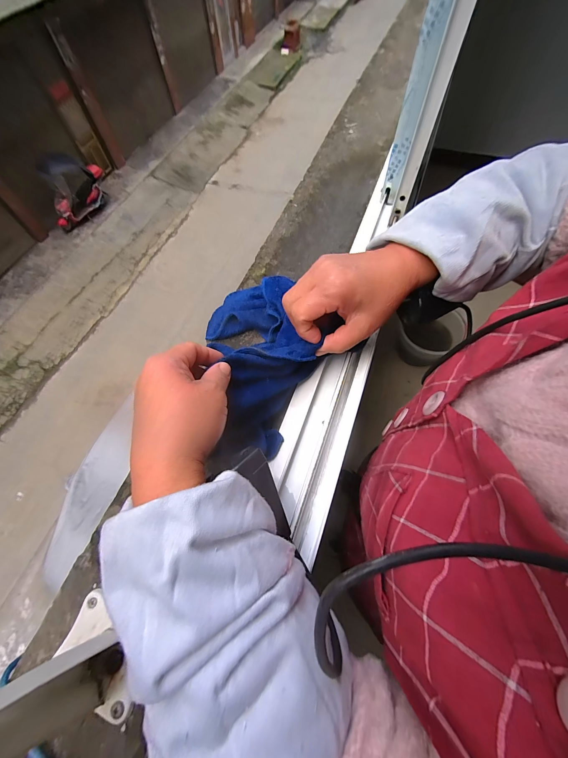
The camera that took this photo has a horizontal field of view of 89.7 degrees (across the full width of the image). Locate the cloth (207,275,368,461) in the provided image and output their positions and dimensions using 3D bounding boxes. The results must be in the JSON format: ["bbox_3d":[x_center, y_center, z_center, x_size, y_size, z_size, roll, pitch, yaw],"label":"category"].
[{"bbox_3d":[-0.030,-0.035,0.333,0.110,0.083,0.218,-11,54,-3],"label":"cloth"}]

